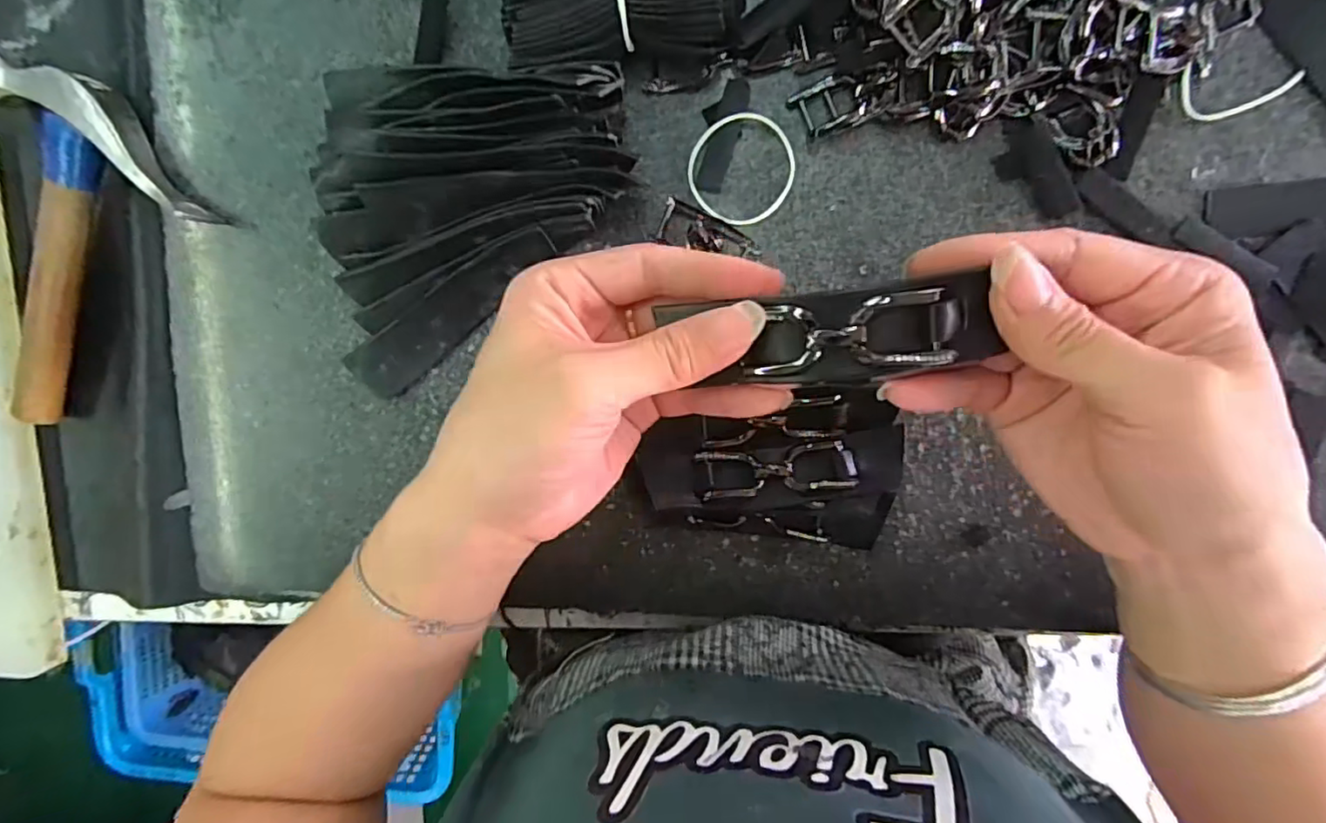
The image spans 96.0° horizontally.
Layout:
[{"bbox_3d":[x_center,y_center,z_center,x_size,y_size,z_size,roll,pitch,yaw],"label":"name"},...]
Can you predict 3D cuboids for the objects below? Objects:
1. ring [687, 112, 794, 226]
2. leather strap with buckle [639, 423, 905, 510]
[{"bbox_3d":[0.035,-0.107,0.266,0.047,0.005,0.046,1,97,5],"label":"ring"},{"bbox_3d":[0.050,0.027,0.269,0.114,0.010,0.029,-6,86,2],"label":"leather strap with buckle"}]

